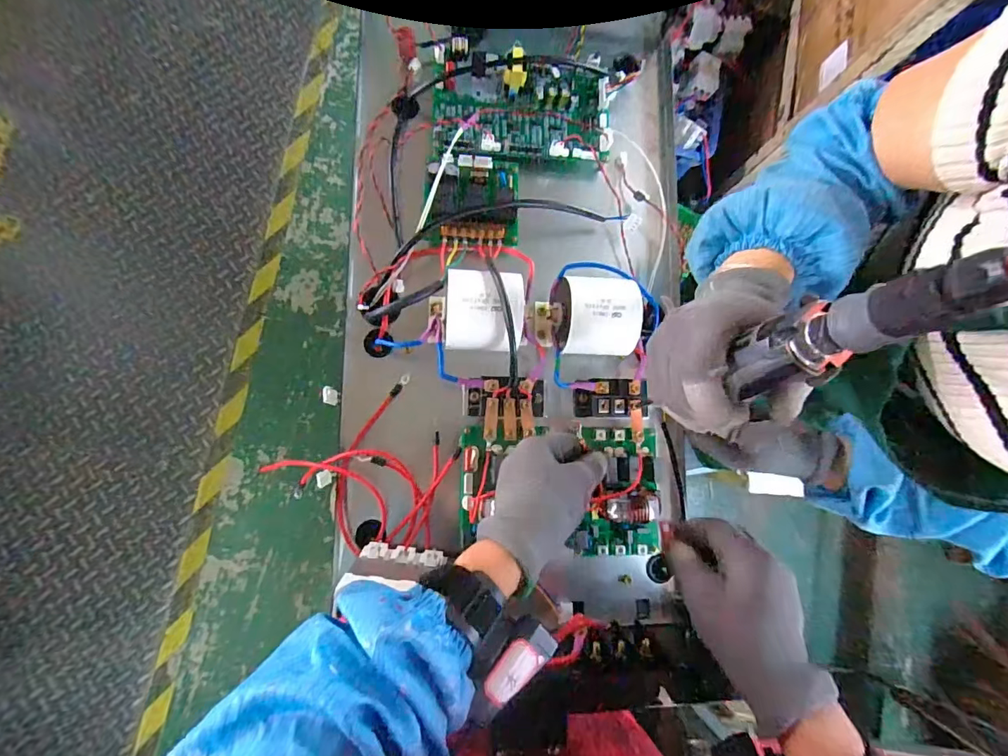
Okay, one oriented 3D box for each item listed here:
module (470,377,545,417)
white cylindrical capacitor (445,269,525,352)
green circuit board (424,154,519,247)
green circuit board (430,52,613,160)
[{"bbox_3d":[0.005,0.024,0.489,0.082,0.039,0.050,1,83,-8],"label":"module"},{"bbox_3d":[-0.019,-0.063,0.462,0.071,0.059,0.074,1,83,-8],"label":"white cylindrical capacitor"},{"bbox_3d":[-0.032,-0.193,0.495,0.098,0.022,0.099,-1,83,-8],"label":"green circuit board"},{"bbox_3d":[0.021,-0.299,0.518,0.194,0.031,0.108,-3,84,-8],"label":"green circuit board"}]

